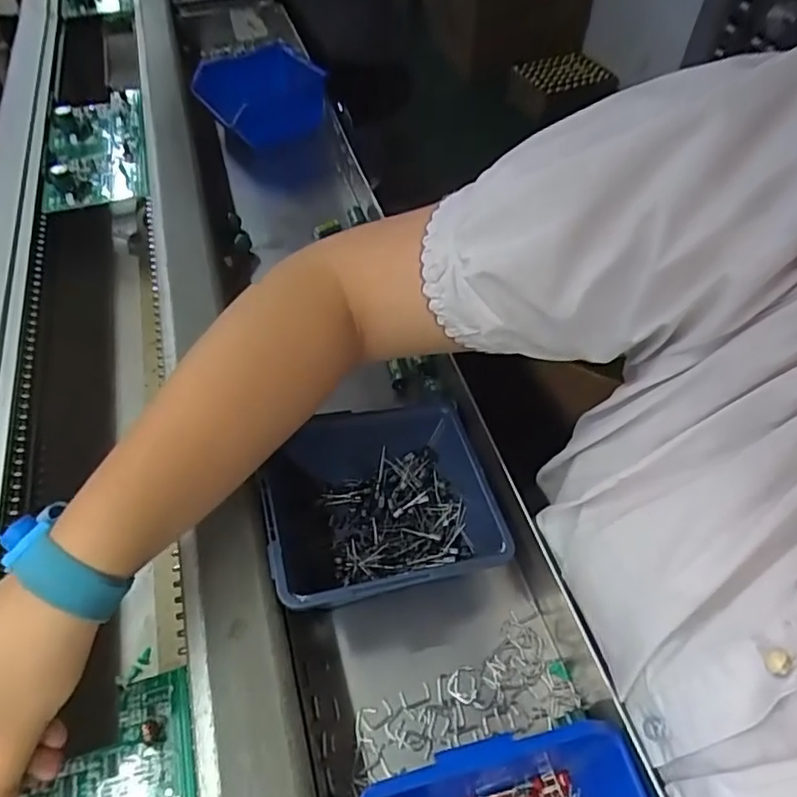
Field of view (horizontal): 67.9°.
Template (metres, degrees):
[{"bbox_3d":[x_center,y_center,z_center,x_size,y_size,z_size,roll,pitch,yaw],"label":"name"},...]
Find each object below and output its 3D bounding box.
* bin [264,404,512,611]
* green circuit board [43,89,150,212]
[{"bbox_3d":[-0.012,0.070,0.377,0.136,0.060,0.117,-12,53,-12],"label":"bin"},{"bbox_3d":[-0.300,-0.255,0.585,0.091,0.020,0.178,-12,53,-12],"label":"green circuit board"}]

